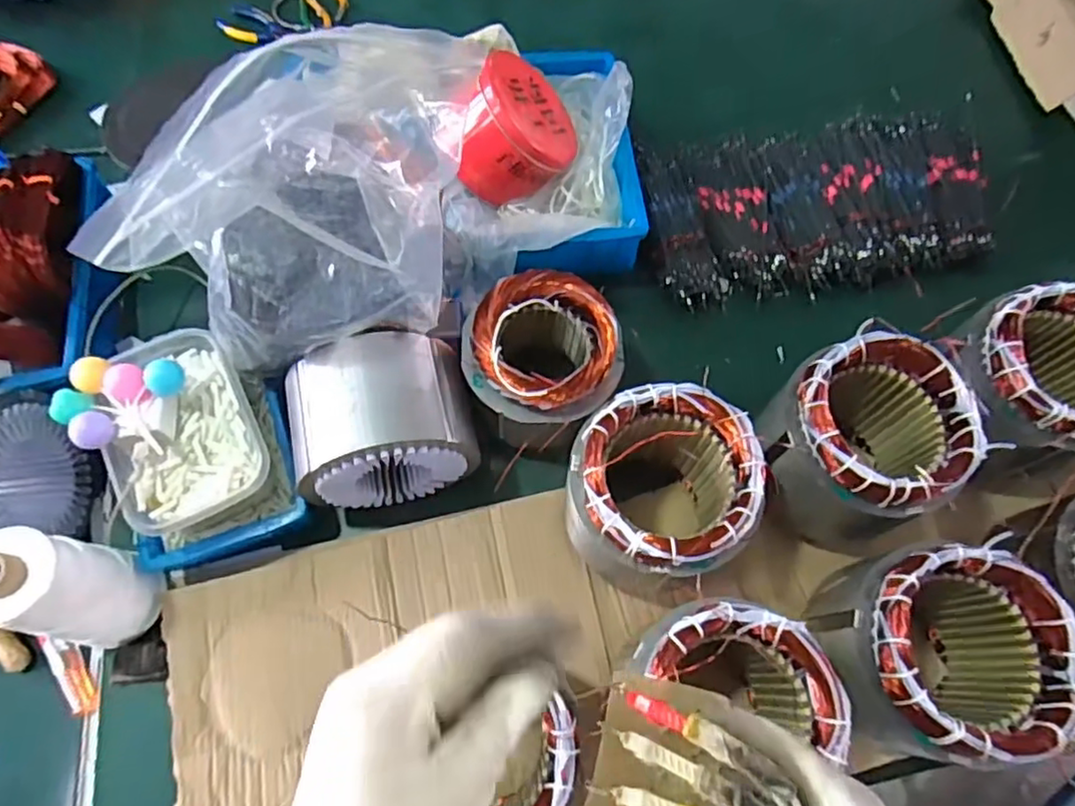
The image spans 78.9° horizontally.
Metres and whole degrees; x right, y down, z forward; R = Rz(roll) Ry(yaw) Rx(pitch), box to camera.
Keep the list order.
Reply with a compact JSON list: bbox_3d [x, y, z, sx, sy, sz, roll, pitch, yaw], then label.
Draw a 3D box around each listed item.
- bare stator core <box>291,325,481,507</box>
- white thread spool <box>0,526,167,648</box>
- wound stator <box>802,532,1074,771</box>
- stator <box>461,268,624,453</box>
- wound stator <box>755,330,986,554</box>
[{"bbox_3d":[-0.135,0.023,0.592,0.157,0.144,0.112,-14,67,-6],"label":"bare stator core"},{"bbox_3d":[-0.368,0.149,0.519,0.069,0.156,0.081,9,66,4],"label":"white thread spool"},{"bbox_3d":[0.301,0.193,0.513,0.133,0.171,0.137,0,66,0],"label":"wound stator"},{"bbox_3d":[0.004,-0.034,0.627,0.139,0.137,0.128,0,66,0],"label":"stator"},{"bbox_3d":[0.281,0.040,0.586,0.131,0.162,0.140,0,66,0],"label":"wound stator"}]

